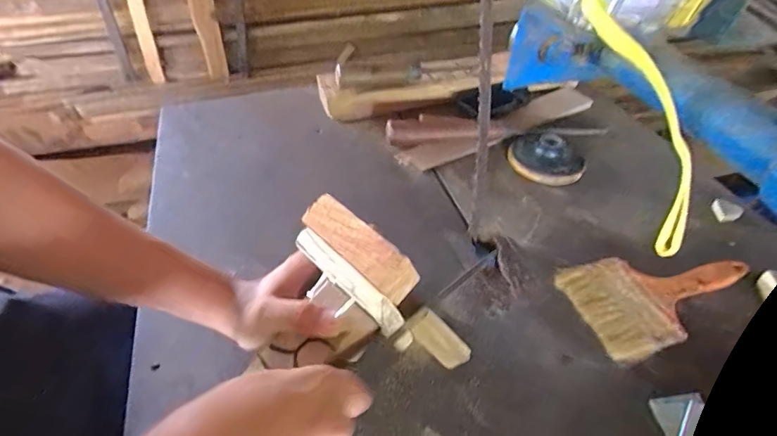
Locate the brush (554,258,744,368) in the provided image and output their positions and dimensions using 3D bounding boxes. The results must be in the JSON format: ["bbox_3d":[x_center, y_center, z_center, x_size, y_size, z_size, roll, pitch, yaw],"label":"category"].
[{"bbox_3d":[0.246,0.063,0.391,0.170,0.012,0.090,-15,47,-16],"label":"brush"}]

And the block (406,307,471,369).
[{"bbox_3d":[0.039,0.097,0.345,0.057,0.007,0.026,44,83,-8],"label":"block"}]

